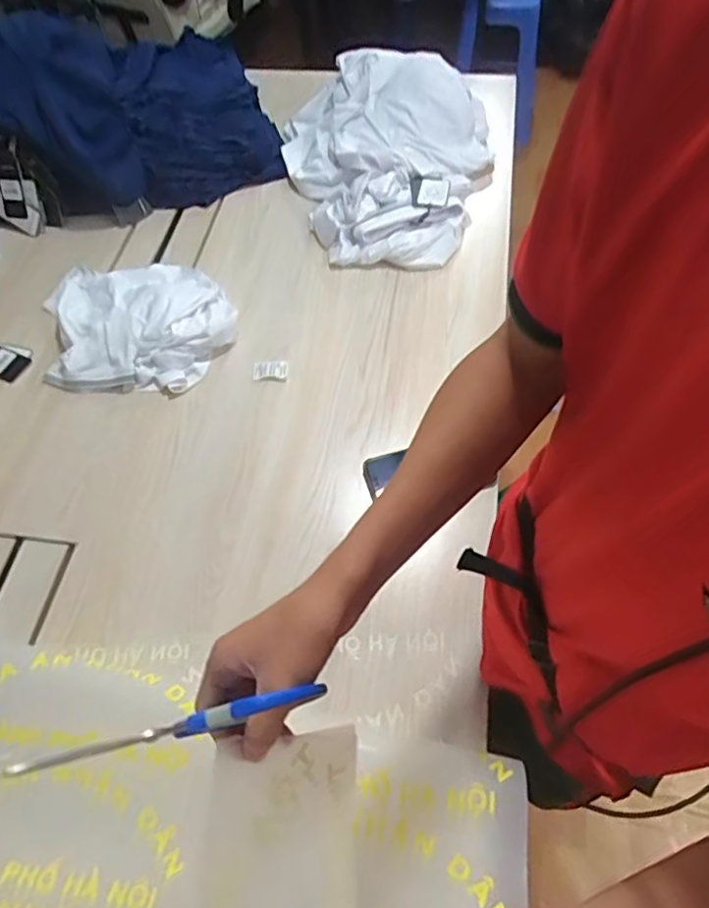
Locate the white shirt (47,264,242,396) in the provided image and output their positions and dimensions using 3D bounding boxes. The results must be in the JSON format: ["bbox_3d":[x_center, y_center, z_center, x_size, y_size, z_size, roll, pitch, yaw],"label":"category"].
[{"bbox_3d":[-0.333,-0.205,0.928,0.282,0.053,0.286,-20,57,-9],"label":"white shirt"}]

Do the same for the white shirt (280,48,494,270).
[{"bbox_3d":[0.068,-0.538,1.067,0.376,0.132,0.493,-8,56,0],"label":"white shirt"}]

